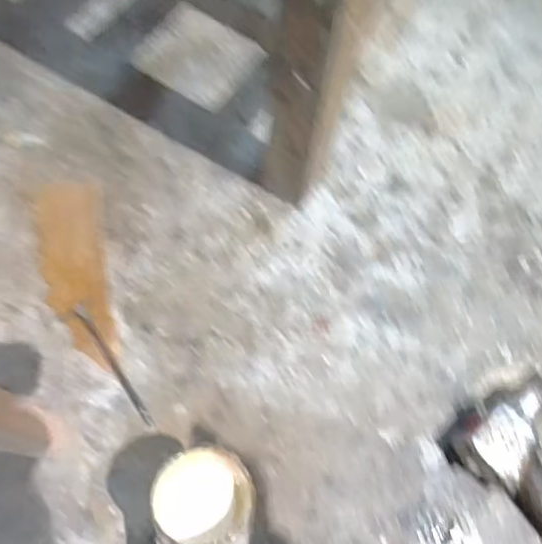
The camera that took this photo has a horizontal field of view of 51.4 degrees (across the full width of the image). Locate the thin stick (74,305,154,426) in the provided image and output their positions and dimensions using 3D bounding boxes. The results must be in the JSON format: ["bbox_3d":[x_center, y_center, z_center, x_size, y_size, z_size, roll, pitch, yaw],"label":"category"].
[{"bbox_3d":[-0.176,0.101,0.627,0.010,0.004,0.163,-33,74,-14],"label":"thin stick"}]

